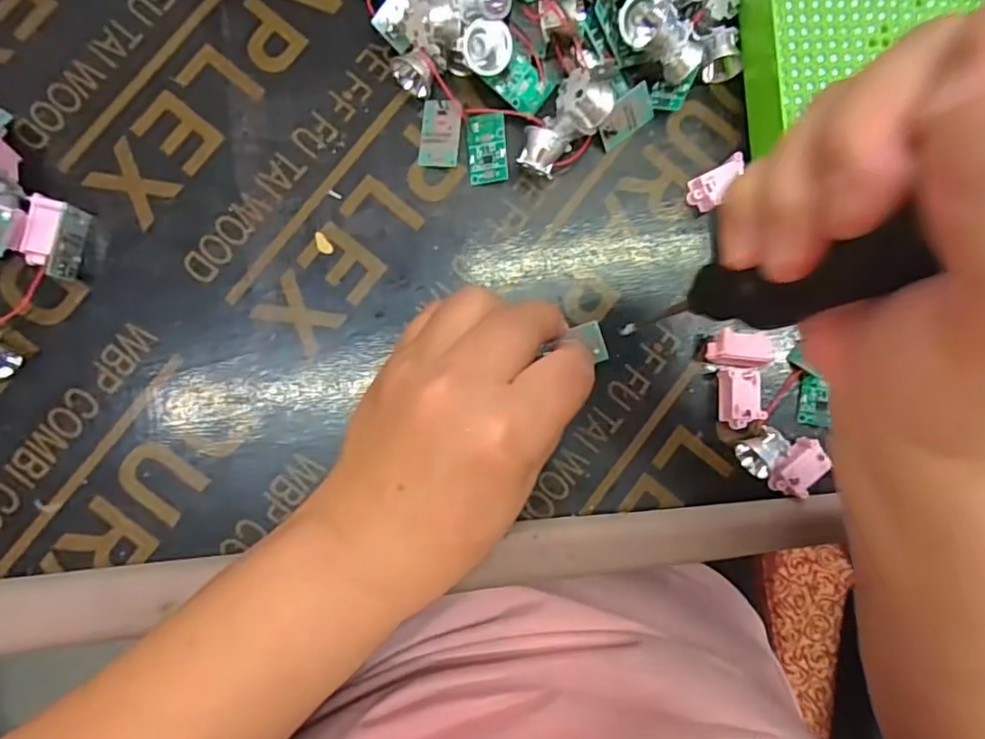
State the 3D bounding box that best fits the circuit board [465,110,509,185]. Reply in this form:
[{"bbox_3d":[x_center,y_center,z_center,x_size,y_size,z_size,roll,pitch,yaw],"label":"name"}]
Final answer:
[{"bbox_3d":[-0.003,-0.110,0.297,0.019,0.004,0.035,-3,92,16],"label":"circuit board"}]

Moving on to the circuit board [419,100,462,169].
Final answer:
[{"bbox_3d":[-0.026,-0.116,0.297,0.020,0.008,0.031,5,87,-4],"label":"circuit board"}]

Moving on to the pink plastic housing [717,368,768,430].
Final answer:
[{"bbox_3d":[0.124,0.015,0.300,0.017,0.014,0.029,-9,88,-5],"label":"pink plastic housing"}]

